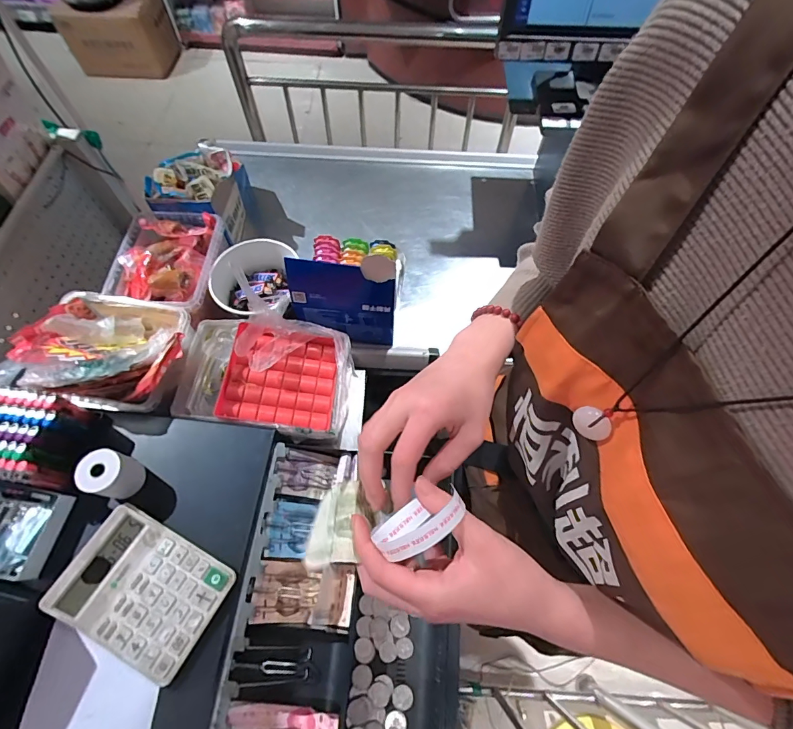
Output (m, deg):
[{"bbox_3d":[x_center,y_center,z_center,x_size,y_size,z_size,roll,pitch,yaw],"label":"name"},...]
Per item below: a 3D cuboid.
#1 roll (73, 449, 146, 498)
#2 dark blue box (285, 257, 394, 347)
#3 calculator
[{"bbox_3d":[-0.340,0.131,0.482,0.043,0.062,0.045,0,65,-1],"label":"roll"},{"bbox_3d":[-0.085,-0.092,0.648,0.158,0.189,0.021,5,58,1],"label":"dark blue box"},{"bbox_3d":[-0.279,0.246,0.440,0.157,0.029,0.119,26,67,11],"label":"calculator"}]

